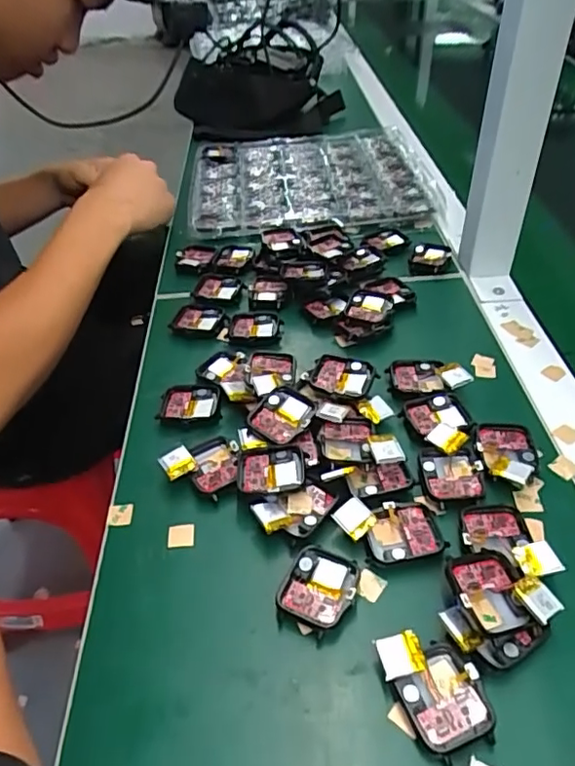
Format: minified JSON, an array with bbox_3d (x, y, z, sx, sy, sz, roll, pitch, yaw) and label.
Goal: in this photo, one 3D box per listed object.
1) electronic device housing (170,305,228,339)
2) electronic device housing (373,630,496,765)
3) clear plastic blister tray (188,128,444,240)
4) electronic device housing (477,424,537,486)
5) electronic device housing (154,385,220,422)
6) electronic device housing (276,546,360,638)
[{"bbox_3d":[-0.078,-0.057,0.514,0.046,0.010,0.039,5,42,9],"label":"electronic device housing"},{"bbox_3d":[0.070,0.145,0.272,0.037,0.016,0.055,-21,45,-19],"label":"electronic device housing"},{"bbox_3d":[0.023,-0.253,0.710,0.278,0.022,0.249,-5,42,-2],"label":"clear plastic blister tray"},{"bbox_3d":[0.144,0.045,0.377,0.039,0.012,0.051,13,44,18],"label":"electronic device housing"},{"bbox_3d":[-0.074,0.017,0.430,0.044,0.010,0.035,-4,42,-1],"label":"electronic device housing"},{"bbox_3d":[0.017,0.113,0.316,0.037,0.011,0.043,17,46,21],"label":"electronic device housing"}]

